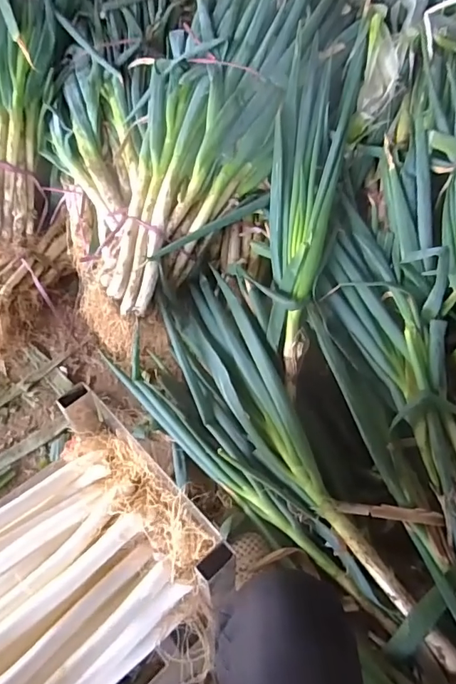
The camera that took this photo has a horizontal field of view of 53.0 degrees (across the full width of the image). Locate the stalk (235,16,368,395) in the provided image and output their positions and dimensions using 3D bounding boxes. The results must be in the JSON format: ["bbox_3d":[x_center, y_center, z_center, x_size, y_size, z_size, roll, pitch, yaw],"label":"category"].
[{"bbox_3d":[0.156,-0.289,0.925,0.162,0.075,0.745,8,84,6],"label":"stalk"}]

